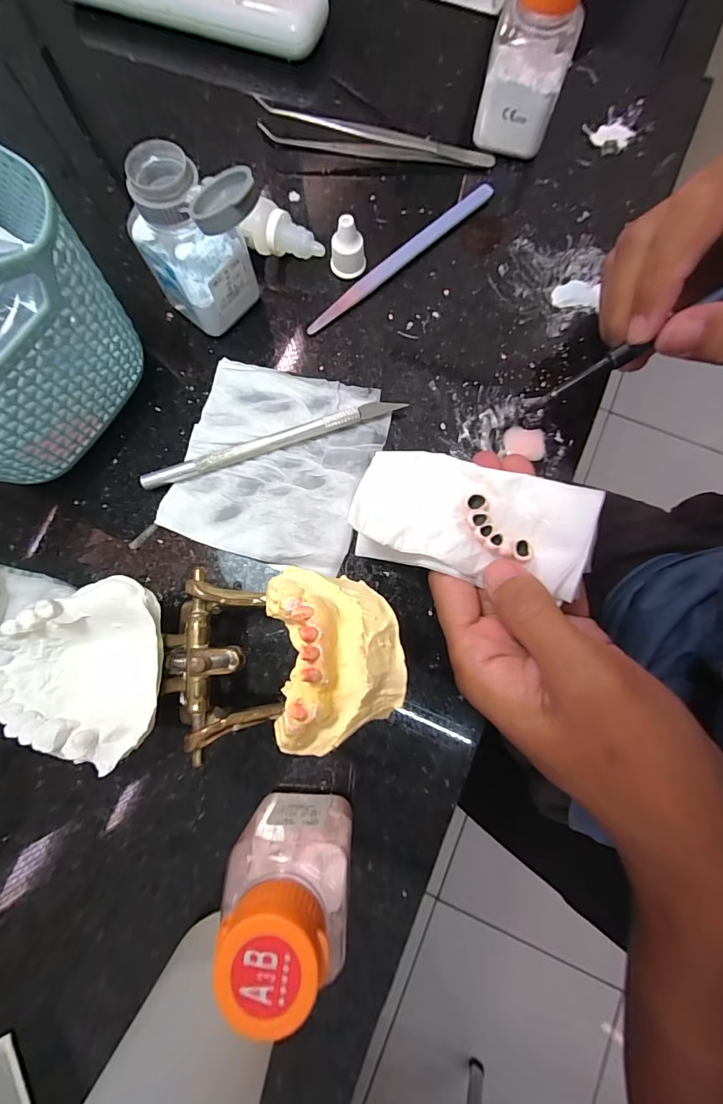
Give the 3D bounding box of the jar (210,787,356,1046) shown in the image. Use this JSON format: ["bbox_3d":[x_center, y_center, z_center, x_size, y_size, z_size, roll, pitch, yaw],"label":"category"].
[{"bbox_3d":[-0.027,0.115,0.144,0.044,0.073,0.034,-1,78,1],"label":"jar"}]

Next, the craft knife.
[{"bbox_3d":[-0.046,-0.057,0.210,0.136,0.008,0.007,-19,79,-2],"label":"craft knife"}]

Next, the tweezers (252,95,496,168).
[{"bbox_3d":[0.009,-0.250,0.240,0.142,0.019,0.008,8,79,3],"label":"tweezers"}]

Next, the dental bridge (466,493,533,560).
[{"bbox_3d":[0.055,-0.009,0.169,0.013,0.007,0.034,-40,79,-6],"label":"dental bridge"}]

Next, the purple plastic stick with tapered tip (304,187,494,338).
[{"bbox_3d":[0.024,-0.170,0.232,0.138,0.005,0.012,-42,81,-7],"label":"purple plastic stick with tapered tip"}]

